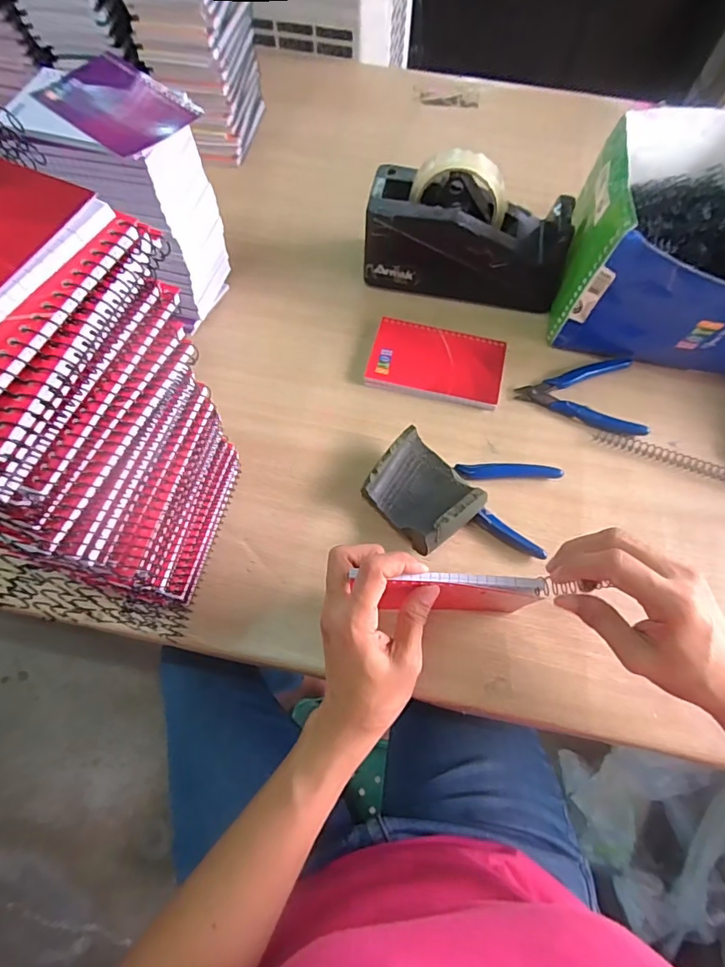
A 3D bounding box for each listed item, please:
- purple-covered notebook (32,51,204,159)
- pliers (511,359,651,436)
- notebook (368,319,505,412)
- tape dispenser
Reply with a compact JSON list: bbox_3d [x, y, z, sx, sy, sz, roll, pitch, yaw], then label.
[{"bbox_3d":[-0.193,-0.303,0.392,0.084,0.012,0.135,-40,69,-21],"label":"purple-covered notebook"},{"bbox_3d":[0.207,-0.086,0.469,0.111,0.014,0.087,2,65,0],"label":"pliers"},{"bbox_3d":[0.074,-0.120,0.482,0.126,0.012,0.083,13,66,5],"label":"notebook"},{"bbox_3d":[0.106,-0.245,0.489,0.199,0.113,0.074,12,66,4],"label":"tape dispenser"}]

